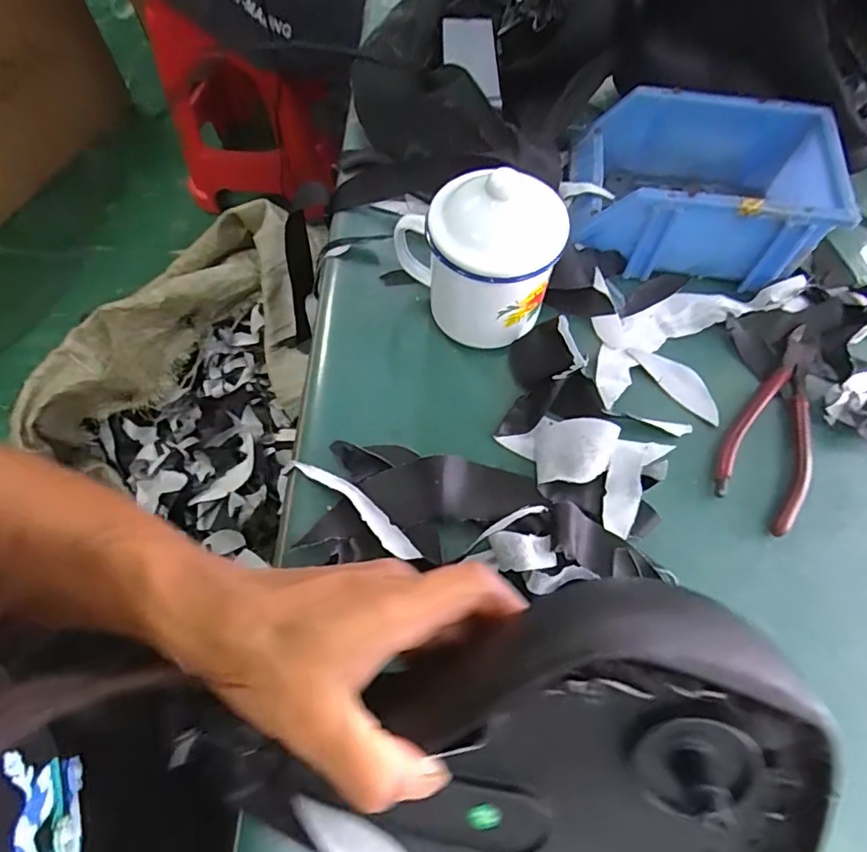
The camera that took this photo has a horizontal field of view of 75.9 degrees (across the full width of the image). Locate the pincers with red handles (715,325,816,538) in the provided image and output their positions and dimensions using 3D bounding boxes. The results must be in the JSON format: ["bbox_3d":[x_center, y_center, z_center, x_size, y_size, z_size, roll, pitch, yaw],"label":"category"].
[{"bbox_3d":[0.231,-0.002,0.365,0.052,0.010,0.148,33,67,14],"label":"pincers with red handles"}]

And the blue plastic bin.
[{"bbox_3d":[0.194,-0.178,0.417,0.171,0.072,0.120,9,63,3],"label":"blue plastic bin"}]

